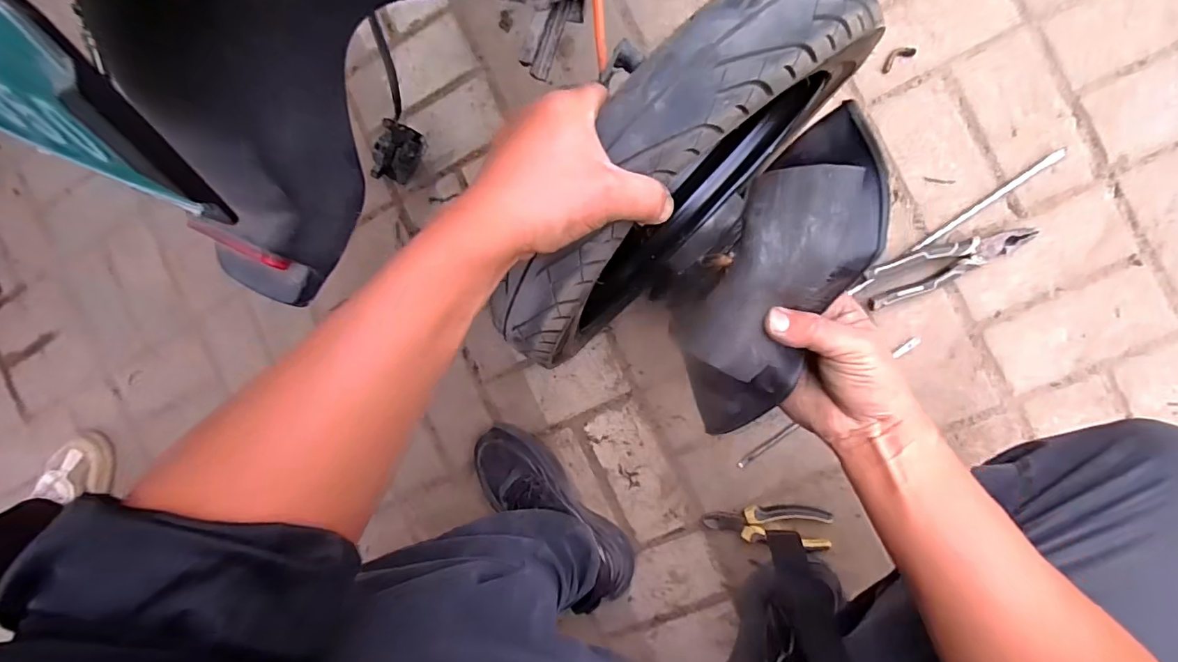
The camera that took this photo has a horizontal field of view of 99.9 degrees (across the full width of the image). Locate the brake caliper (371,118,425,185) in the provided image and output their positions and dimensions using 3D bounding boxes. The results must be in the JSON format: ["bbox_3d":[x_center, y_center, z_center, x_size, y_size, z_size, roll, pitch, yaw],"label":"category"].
[{"bbox_3d":[-0.257,-0.244,0.677,0.053,0.061,0.077,13,96,8],"label":"brake caliper"}]

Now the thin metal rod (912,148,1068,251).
[{"bbox_3d":[0.477,-0.156,0.594,0.188,0.009,0.014,-35,88,10],"label":"thin metal rod"}]

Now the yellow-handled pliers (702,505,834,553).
[{"bbox_3d":[0.227,0.244,0.633,0.150,0.023,0.055,2,94,9],"label":"yellow-handled pliers"}]

